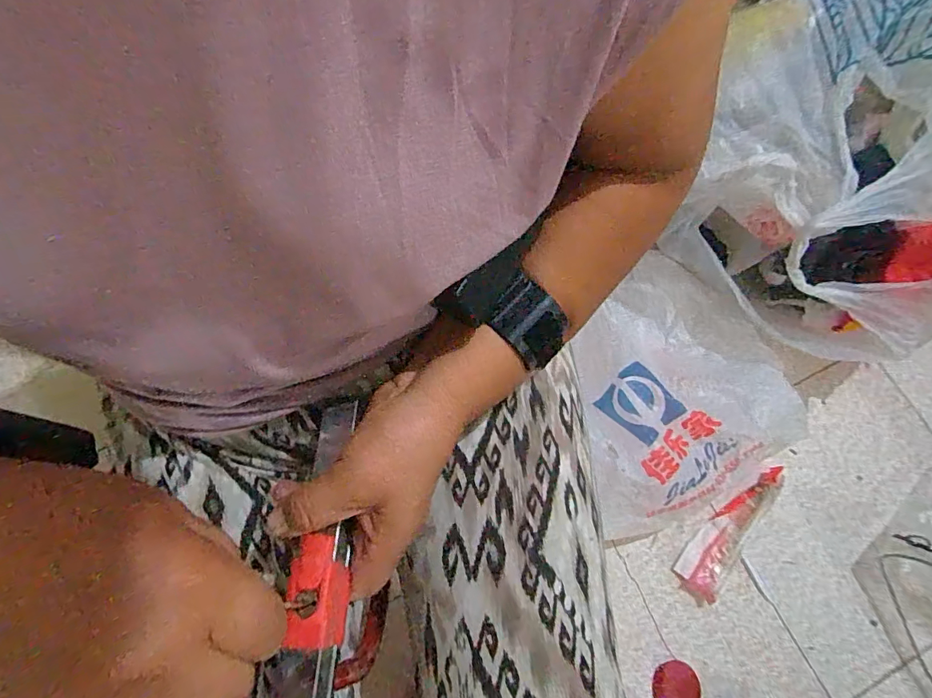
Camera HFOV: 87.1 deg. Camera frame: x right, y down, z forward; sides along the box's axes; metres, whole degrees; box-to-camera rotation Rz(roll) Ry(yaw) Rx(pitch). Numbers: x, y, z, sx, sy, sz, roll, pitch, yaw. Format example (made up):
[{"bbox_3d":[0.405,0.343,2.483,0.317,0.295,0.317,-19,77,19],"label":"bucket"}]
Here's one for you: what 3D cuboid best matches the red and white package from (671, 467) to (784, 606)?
[{"bbox_3d":[0.401,0.271,0.753,0.067,0.046,0.243,39,76,10],"label":"red and white package"}]

